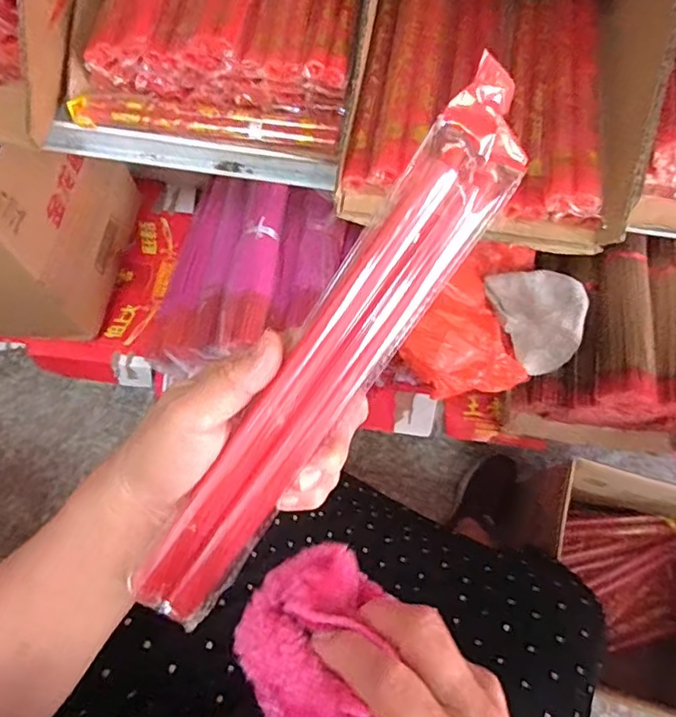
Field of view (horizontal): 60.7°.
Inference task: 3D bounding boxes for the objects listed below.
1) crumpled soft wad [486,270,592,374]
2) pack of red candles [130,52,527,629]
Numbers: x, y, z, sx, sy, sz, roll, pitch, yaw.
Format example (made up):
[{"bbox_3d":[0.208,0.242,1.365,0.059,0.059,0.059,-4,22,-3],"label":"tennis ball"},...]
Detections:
[{"bbox_3d":[0.310,-0.058,0.906,0.150,0.050,0.151,4,97,33],"label":"crumpled soft wad"},{"bbox_3d":[-0.004,0.006,0.258,0.038,0.018,0.278,36,100,11],"label":"pack of red candles"}]

